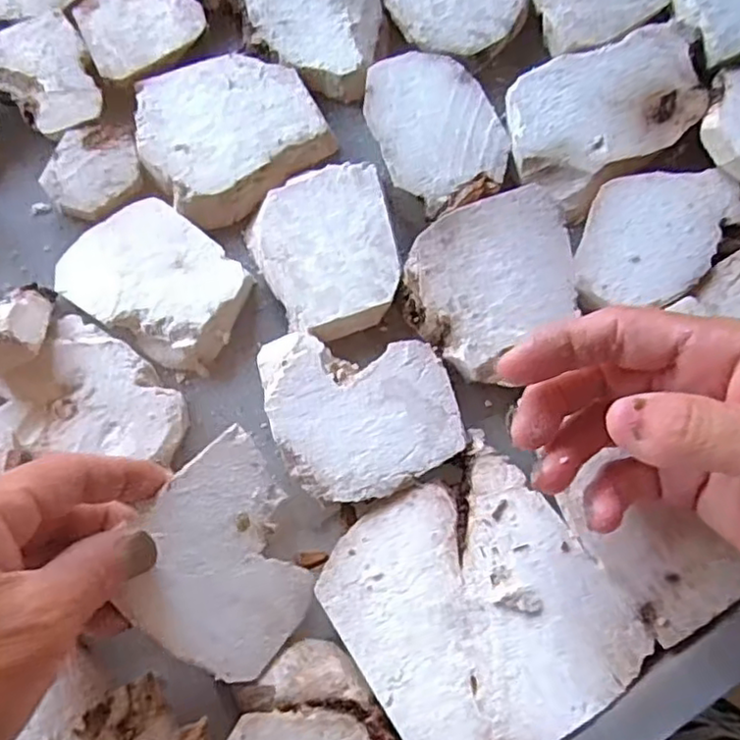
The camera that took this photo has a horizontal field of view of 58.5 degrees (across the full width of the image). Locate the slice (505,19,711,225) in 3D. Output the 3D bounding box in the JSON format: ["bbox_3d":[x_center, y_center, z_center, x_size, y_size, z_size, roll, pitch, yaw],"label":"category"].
[{"bbox_3d":[0.110,-0.125,0.308,0.094,0.014,0.067,-37,77,-9],"label":"slice"}]

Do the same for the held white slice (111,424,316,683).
[{"bbox_3d":[-0.054,0.074,0.261,0.073,0.004,0.077,42,64,-11],"label":"held white slice"}]

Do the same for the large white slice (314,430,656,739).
[{"bbox_3d":[0.041,0.093,0.257,0.097,0.011,0.103,-33,77,-8],"label":"large white slice"}]

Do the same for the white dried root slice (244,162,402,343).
[{"bbox_3d":[-0.019,-0.056,0.308,0.064,0.011,0.077,-20,75,-4],"label":"white dried root slice"}]

